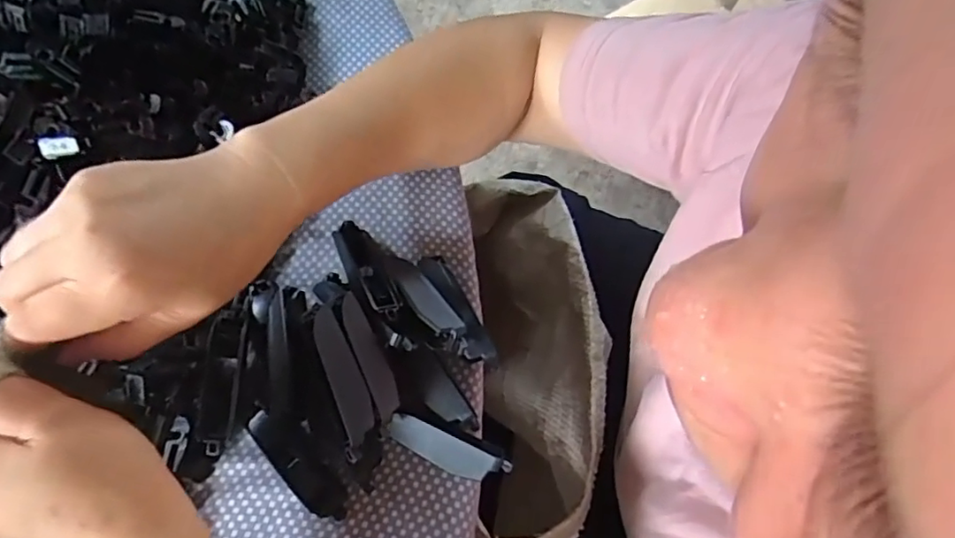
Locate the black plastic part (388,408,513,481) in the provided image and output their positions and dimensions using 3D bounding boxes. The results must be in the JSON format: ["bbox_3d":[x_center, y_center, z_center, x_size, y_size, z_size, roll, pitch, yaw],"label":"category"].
[{"bbox_3d":[-0.014,0.091,0.295,0.063,0.008,0.021,21,73,8],"label":"black plastic part"}]

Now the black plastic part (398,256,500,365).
[{"bbox_3d":[-0.017,0.026,0.321,0.029,0.033,0.069,-31,74,-9],"label":"black plastic part"}]

